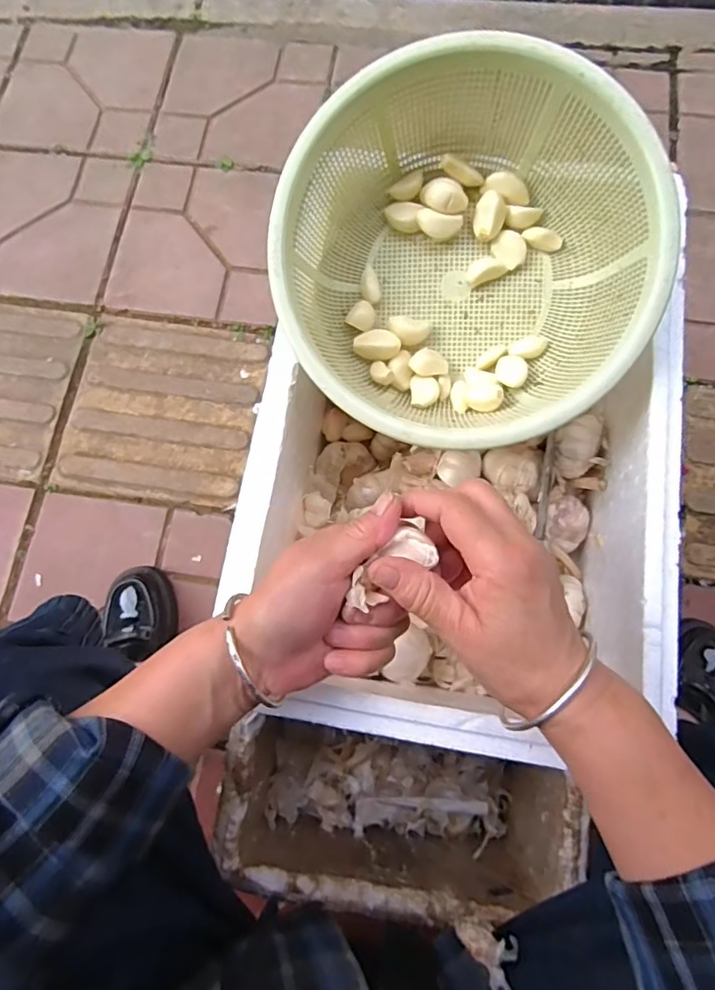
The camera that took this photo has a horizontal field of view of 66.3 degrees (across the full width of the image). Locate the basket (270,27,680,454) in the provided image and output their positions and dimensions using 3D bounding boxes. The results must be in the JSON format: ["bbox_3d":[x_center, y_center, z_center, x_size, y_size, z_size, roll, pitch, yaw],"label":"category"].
[{"bbox_3d":[0.075,-0.164,0.399,0.253,0.105,0.256,0,94,5],"label":"basket"}]

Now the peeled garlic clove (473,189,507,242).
[{"bbox_3d":[0.101,-0.213,0.419,0.021,0.034,0.012,28,34,20],"label":"peeled garlic clove"}]

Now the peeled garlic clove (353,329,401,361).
[{"bbox_3d":[0.016,-0.119,0.430,0.035,0.014,0.021,20,79,6],"label":"peeled garlic clove"}]

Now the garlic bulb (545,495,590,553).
[{"bbox_3d":[0.174,0.023,0.454,0.037,0.027,0.038,15,79,5],"label":"garlic bulb"}]

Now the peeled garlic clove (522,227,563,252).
[{"bbox_3d":[0.144,-0.199,0.424,0.030,0.010,0.014,17,79,5],"label":"peeled garlic clove"}]

